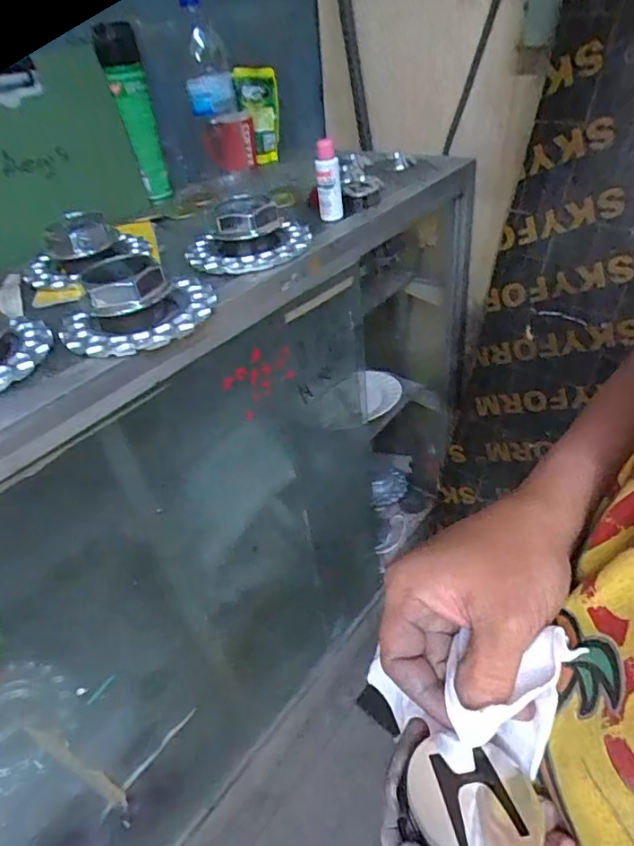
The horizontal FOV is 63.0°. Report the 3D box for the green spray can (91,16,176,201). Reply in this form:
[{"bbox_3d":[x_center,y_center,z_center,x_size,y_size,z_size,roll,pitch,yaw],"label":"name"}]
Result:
[{"bbox_3d":[-0.279,-0.473,0.803,0.058,0.229,0.053,-11,44,-6],"label":"green spray can"}]

